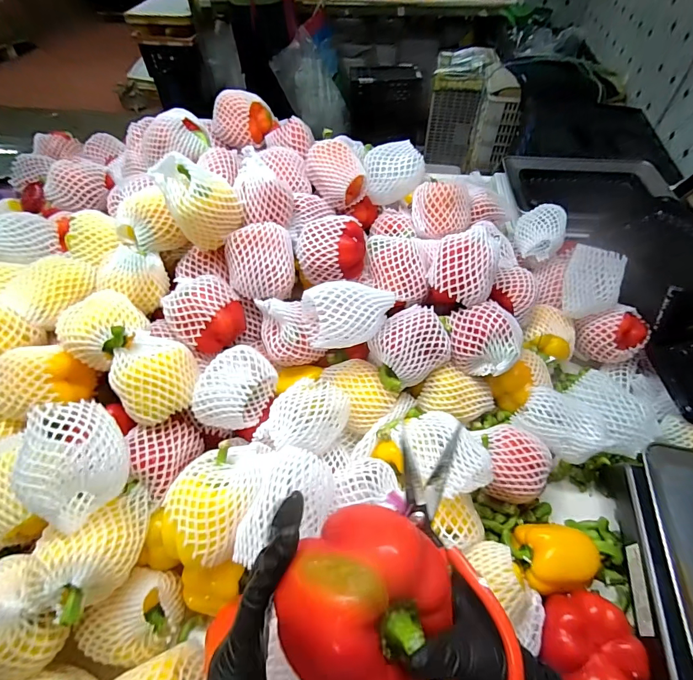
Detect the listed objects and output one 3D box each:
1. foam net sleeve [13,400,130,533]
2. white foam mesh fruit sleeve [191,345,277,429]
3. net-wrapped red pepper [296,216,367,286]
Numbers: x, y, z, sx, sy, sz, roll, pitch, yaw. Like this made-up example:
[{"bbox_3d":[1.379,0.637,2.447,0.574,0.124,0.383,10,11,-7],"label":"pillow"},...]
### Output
[{"bbox_3d":[-0.277,0.121,0.397,0.086,0.077,0.106,-24,55,-17],"label":"foam net sleeve"},{"bbox_3d":[-0.143,0.068,0.514,0.068,0.078,0.099,20,55,16],"label":"white foam mesh fruit sleeve"},{"bbox_3d":[-0.021,-0.135,0.582,0.098,0.073,0.079,3,52,4],"label":"net-wrapped red pepper"}]

